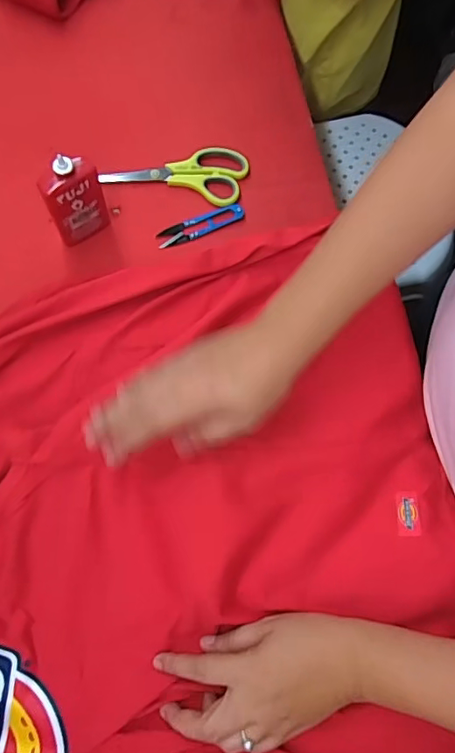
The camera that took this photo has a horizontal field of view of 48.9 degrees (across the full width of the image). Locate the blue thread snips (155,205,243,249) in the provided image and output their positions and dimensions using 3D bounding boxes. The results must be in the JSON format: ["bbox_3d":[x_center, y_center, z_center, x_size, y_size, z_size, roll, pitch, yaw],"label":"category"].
[{"bbox_3d":[-0.030,-0.174,0.574,0.104,0.004,0.026,-21,77,-5],"label":"blue thread snips"}]

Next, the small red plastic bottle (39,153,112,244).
[{"bbox_3d":[-0.154,-0.176,0.514,0.058,0.117,0.018,-31,78,-8],"label":"small red plastic bottle"}]

